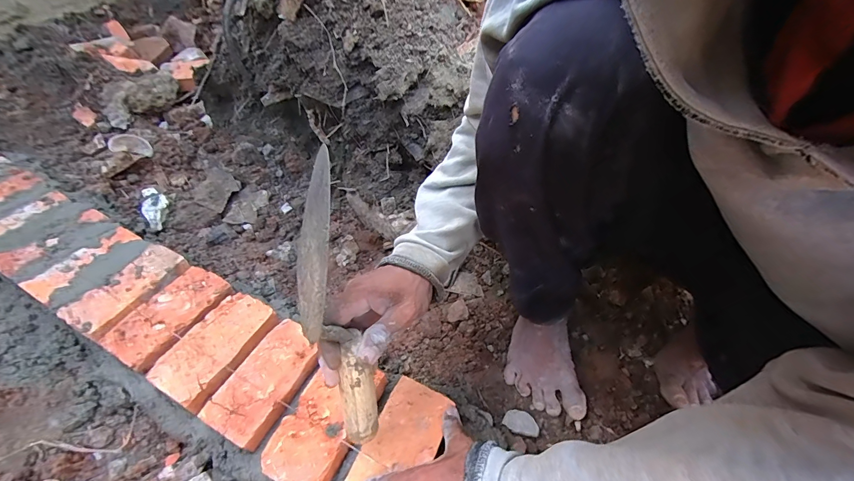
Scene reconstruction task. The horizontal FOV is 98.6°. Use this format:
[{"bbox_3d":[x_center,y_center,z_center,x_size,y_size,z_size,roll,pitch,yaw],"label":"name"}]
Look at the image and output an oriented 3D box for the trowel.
[{"bbox_3d":[-0.081,0.072,0.316,0.051,0.290,0.070,-10,29,-8],"label":"trowel"}]

